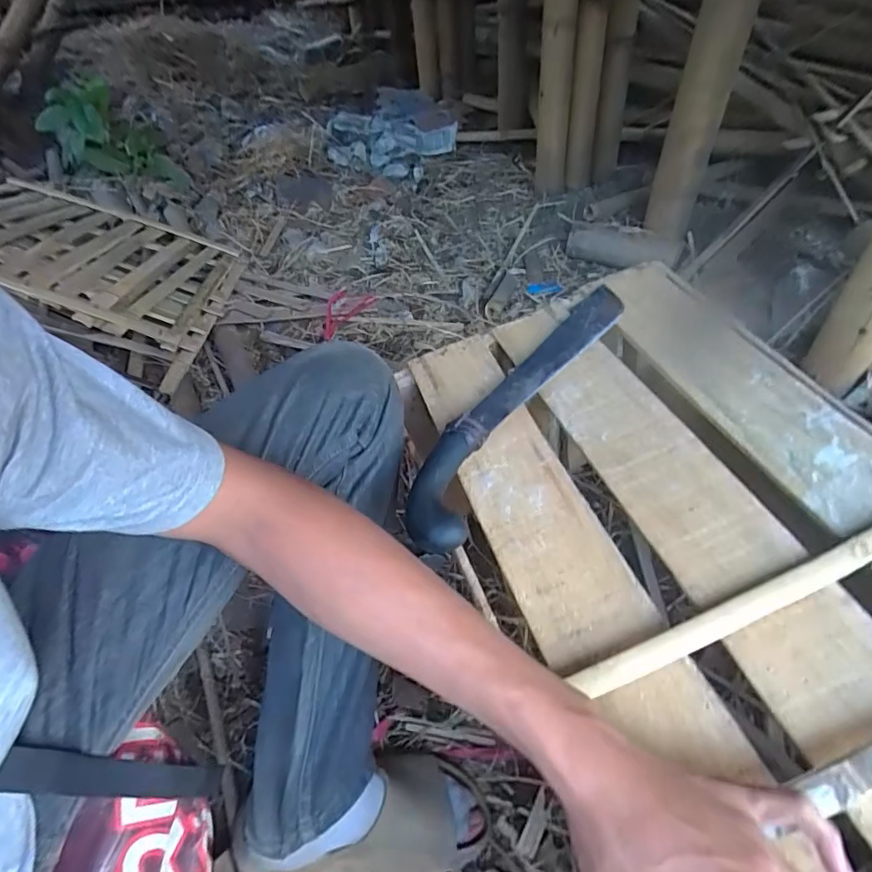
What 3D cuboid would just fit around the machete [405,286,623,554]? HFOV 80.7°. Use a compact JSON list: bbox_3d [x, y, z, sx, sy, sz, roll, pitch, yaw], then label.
[{"bbox_3d":[0.083,-0.038,0.508,0.067,0.026,0.360,27,54,25],"label":"machete"}]

